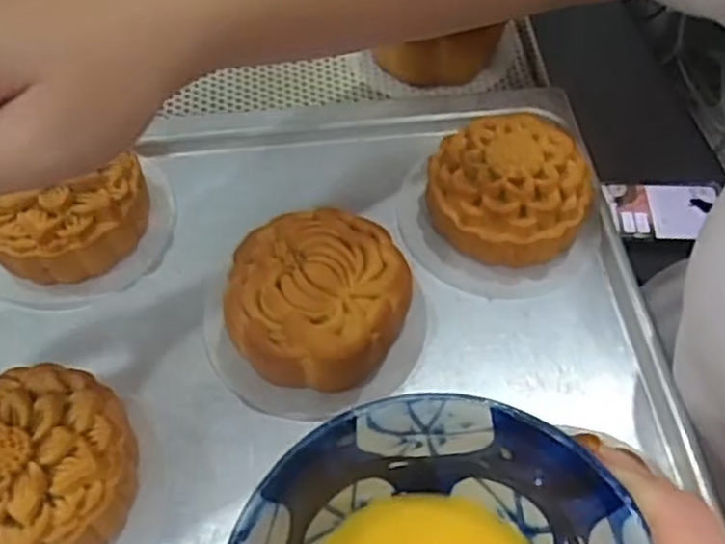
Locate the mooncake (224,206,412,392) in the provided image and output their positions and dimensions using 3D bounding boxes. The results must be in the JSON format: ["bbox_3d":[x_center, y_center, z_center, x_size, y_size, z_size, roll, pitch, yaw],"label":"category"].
[{"bbox_3d":[-0.018,0.011,0.323,0.076,0.036,0.076,0,56,0],"label":"mooncake"}]

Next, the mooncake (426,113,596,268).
[{"bbox_3d":[0.068,-0.039,0.355,0.074,0.038,0.069,3,56,1],"label":"mooncake"}]

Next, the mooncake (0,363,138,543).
[{"bbox_3d":[-0.121,0.075,0.279,0.071,0.035,0.074,0,56,0],"label":"mooncake"}]

